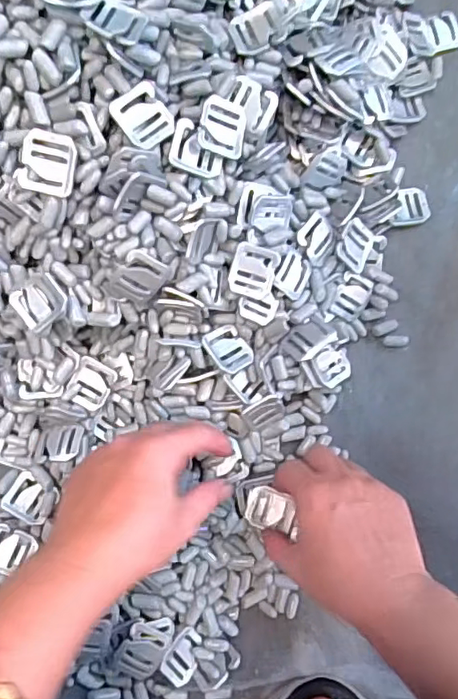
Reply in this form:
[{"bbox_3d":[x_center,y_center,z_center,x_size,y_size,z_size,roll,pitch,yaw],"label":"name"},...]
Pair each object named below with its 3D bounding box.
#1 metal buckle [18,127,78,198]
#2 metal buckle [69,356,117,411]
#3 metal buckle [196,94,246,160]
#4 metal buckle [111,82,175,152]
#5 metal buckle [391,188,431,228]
[{"bbox_3d":[-0.105,-0.108,0.328,0.030,0.009,0.034,10,100,-12],"label":"metal buckle"},{"bbox_3d":[-0.100,0.026,0.412,0.027,0.005,0.035,25,85,-4],"label":"metal buckle"},{"bbox_3d":[-0.004,-0.139,0.352,0.029,0.004,0.033,8,99,-17],"label":"metal buckle"},{"bbox_3d":[-0.052,-0.142,0.341,0.029,0.005,0.034,-41,103,-8],"label":"metal buckle"},{"bbox_3d":[0.139,-0.109,0.431,0.031,0.010,0.029,-2,87,-6],"label":"metal buckle"}]

